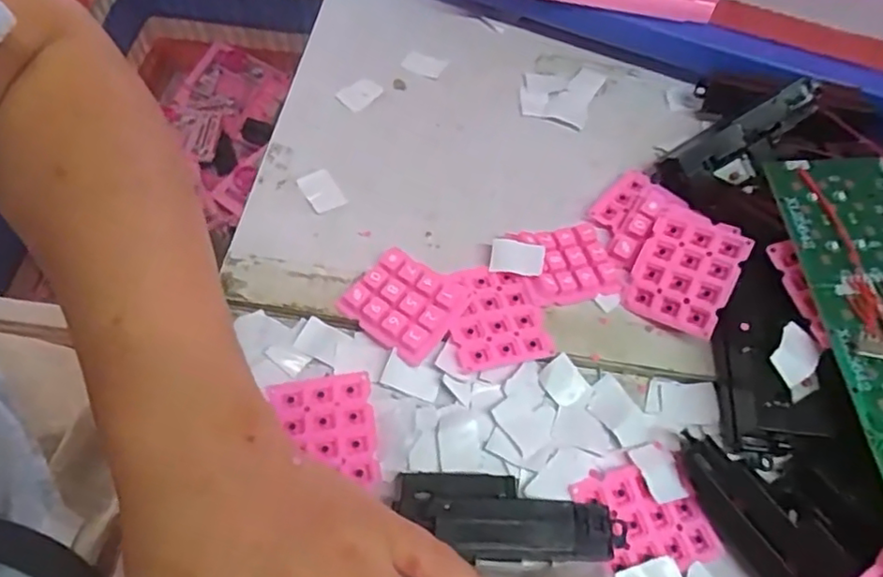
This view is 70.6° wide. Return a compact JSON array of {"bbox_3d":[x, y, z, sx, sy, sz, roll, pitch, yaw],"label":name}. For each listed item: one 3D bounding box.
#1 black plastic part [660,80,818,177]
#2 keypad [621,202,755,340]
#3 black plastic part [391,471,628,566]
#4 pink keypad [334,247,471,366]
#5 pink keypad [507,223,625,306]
[{"bbox_3d":[0.181,-0.096,0.372,0.091,0.018,0.028,-27,65,4],"label":"black plastic part"},{"bbox_3d":[0.133,-0.011,0.340,0.050,0.008,0.063,24,86,30],"label":"keypad"},{"bbox_3d":[0.031,0.103,0.279,0.100,0.031,0.039,4,61,-2],"label":"black plastic part"},{"bbox_3d":[-0.020,0.007,0.334,0.056,0.011,0.049,33,68,22],"label":"pink keypad"},{"bbox_3d":[0.071,-0.015,0.355,0.057,0.010,0.047,-6,60,-15],"label":"pink keypad"}]

